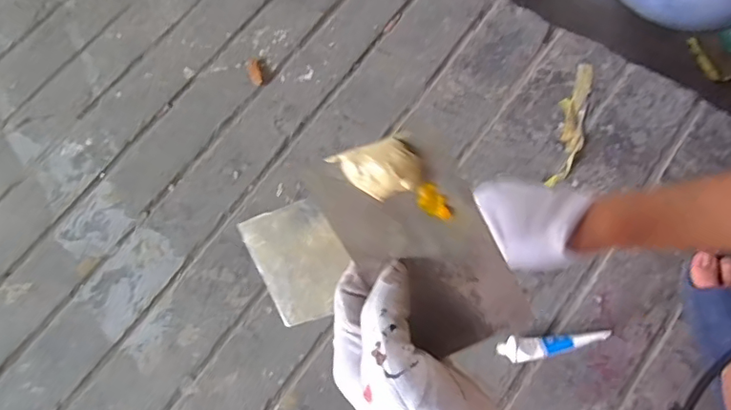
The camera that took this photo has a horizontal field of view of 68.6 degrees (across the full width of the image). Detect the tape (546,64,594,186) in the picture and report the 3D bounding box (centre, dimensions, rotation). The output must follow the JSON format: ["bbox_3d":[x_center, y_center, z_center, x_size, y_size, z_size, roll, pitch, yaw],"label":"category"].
[{"bbox_3d":[0.316,-0.131,0.813,0.038,0.014,0.204,15,78,5],"label":"tape"}]

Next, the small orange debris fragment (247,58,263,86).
[{"bbox_3d":[-0.192,-0.230,0.927,0.023,0.013,0.052,-17,76,-3],"label":"small orange debris fragment"}]

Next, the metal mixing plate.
[{"bbox_3d":[0.033,0.026,0.295,0.071,0.010,0.139,-28,111,17],"label":"metal mixing plate"}]

